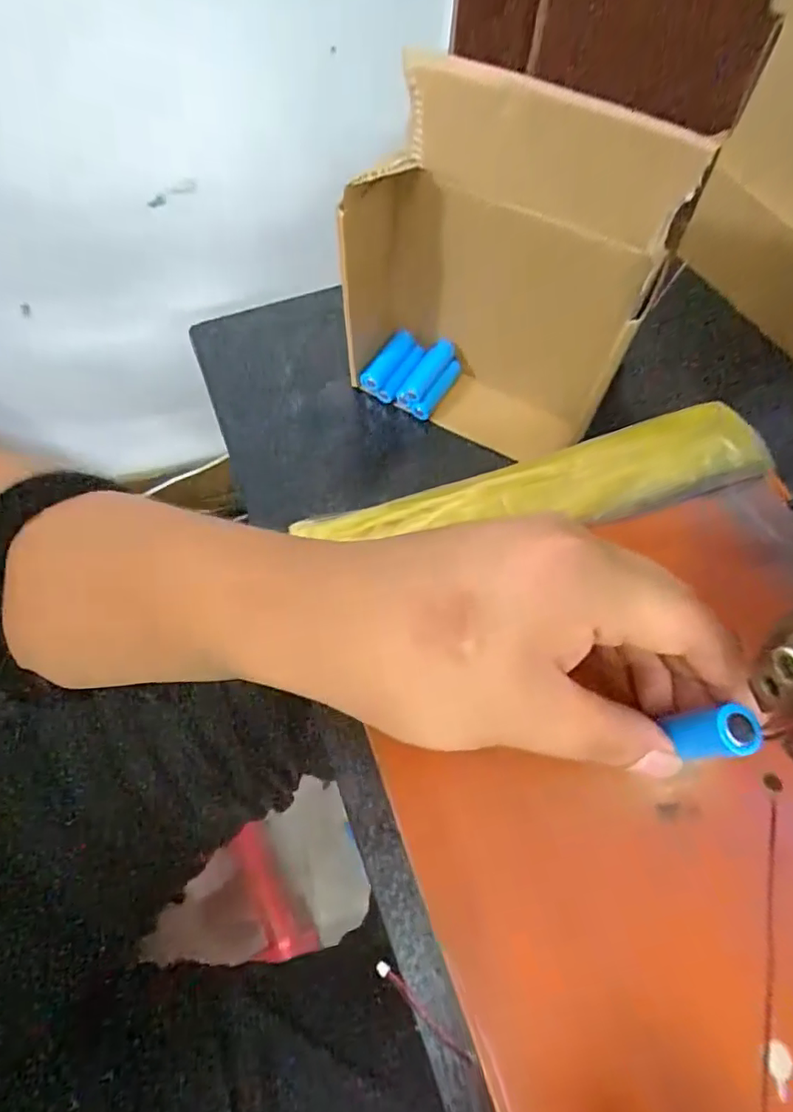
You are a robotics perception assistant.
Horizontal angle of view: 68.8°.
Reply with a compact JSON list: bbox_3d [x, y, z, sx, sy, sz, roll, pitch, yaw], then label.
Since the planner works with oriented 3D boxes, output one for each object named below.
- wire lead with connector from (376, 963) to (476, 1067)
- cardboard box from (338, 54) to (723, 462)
[{"bbox_3d":[0.013,0.210,0.266,0.057,0.004,0.006,38,68,17],"label":"wire lead with connector"},{"bbox_3d":[0.061,-0.170,0.355,0.164,0.204,0.090,17,64,7],"label":"cardboard box"}]

